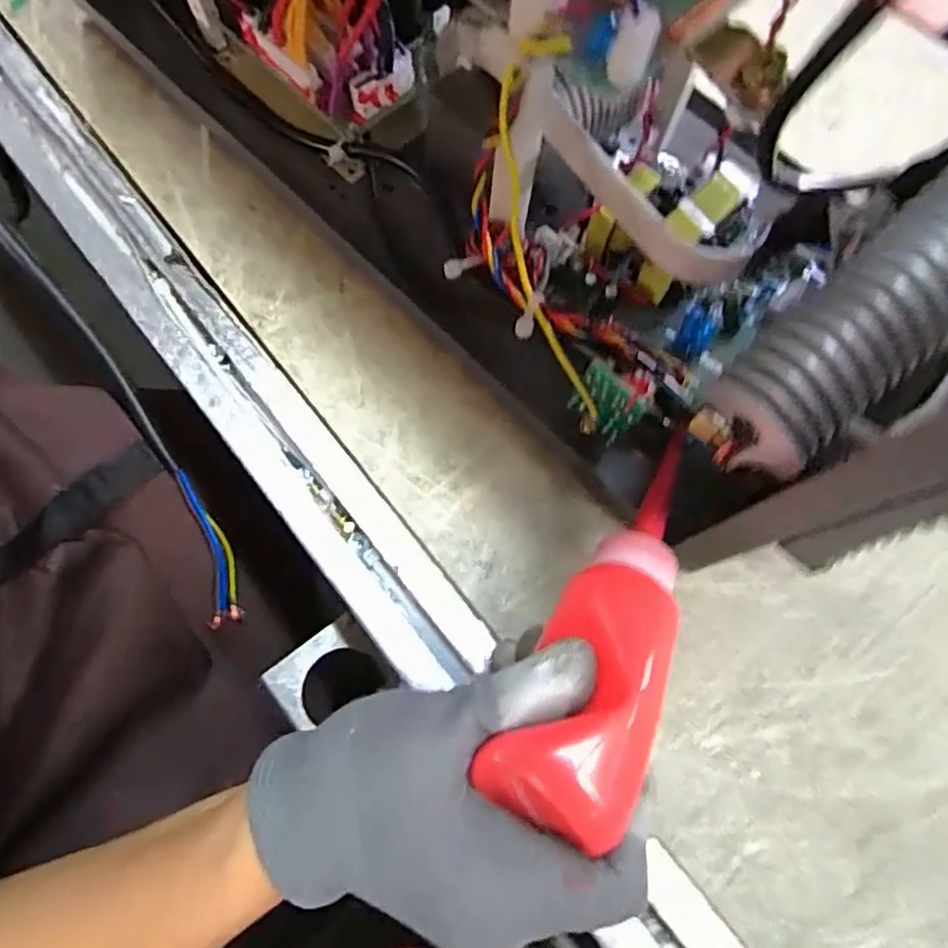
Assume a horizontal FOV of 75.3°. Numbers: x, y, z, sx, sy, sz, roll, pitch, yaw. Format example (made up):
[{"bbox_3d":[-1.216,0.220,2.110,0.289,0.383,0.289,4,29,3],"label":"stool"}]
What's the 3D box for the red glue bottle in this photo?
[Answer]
[{"bbox_3d":[0.049,0.043,0.206,0.041,0.031,0.141,24,53,6],"label":"red glue bottle"}]

